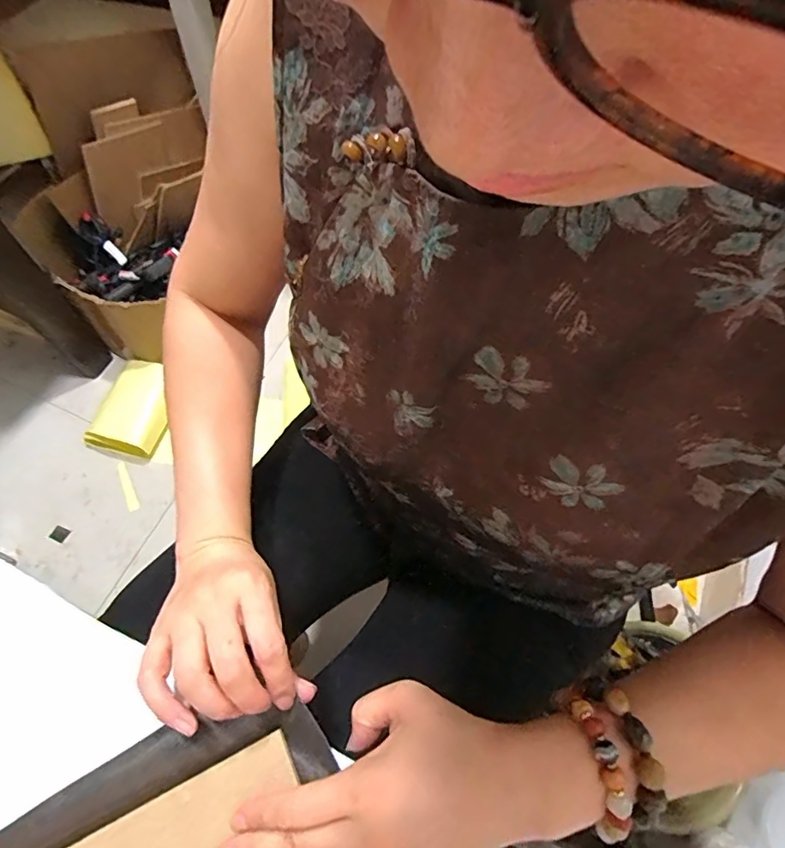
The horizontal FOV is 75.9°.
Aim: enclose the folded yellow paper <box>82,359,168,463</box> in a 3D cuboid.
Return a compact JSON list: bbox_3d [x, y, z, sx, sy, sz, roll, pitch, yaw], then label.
[{"bbox_3d":[-0.595,-0.033,1.172,0.155,0.059,0.228,17,65,7],"label":"folded yellow paper"}]

